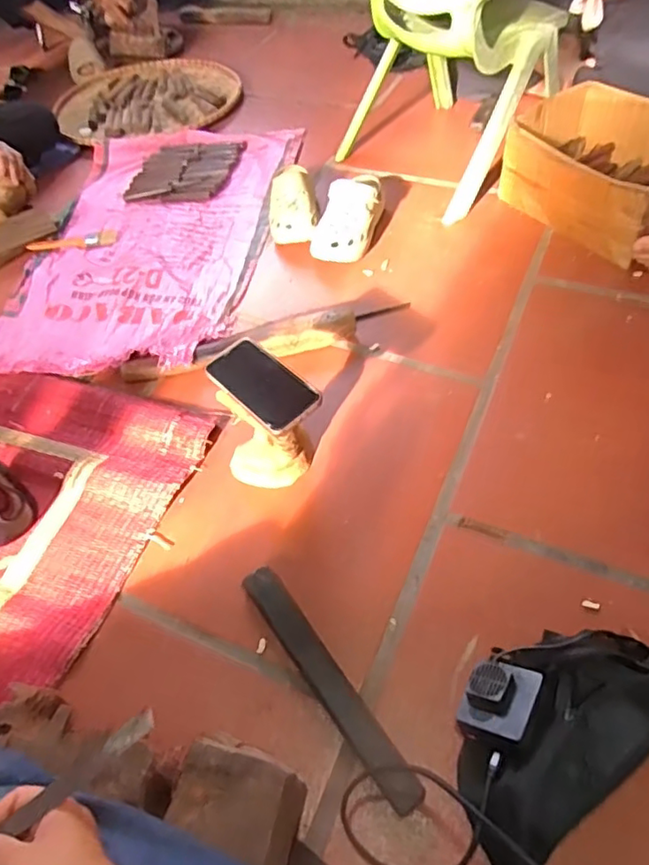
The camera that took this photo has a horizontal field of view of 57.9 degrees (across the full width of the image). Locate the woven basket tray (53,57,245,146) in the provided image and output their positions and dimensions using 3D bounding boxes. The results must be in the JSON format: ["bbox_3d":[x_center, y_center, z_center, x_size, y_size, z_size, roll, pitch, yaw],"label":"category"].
[{"bbox_3d":[-0.474,-0.921,1.589,0.472,0.034,0.424,-14,56,-4],"label":"woven basket tray"}]

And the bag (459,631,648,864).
[{"bbox_3d":[0.236,0.305,0.590,0.323,0.062,0.137,-41,59,-20],"label":"bag"}]

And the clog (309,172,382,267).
[{"bbox_3d":[0.052,-0.425,1.131,0.098,0.098,0.217,14,57,17],"label":"clog"}]

